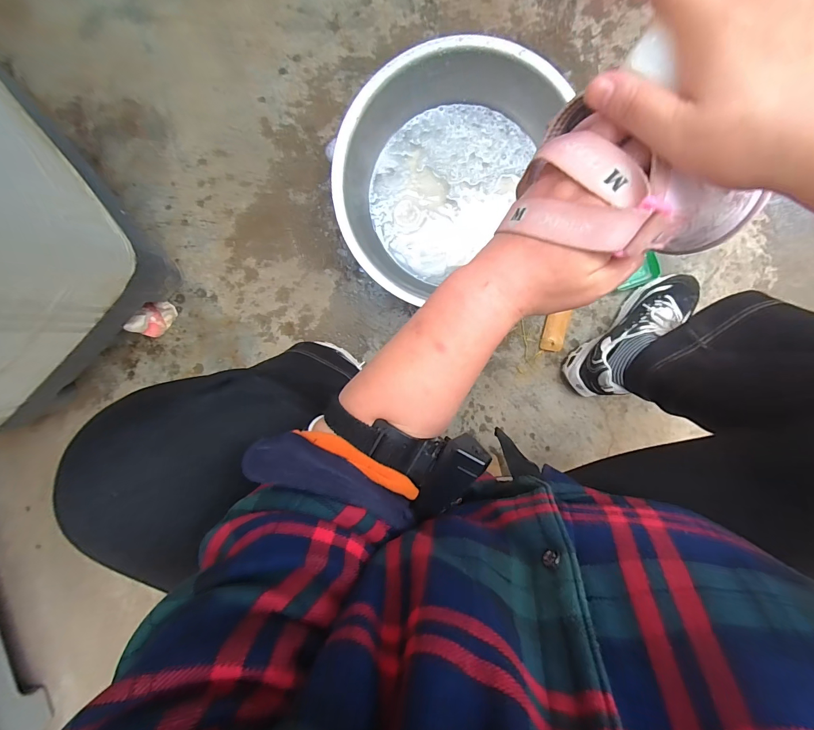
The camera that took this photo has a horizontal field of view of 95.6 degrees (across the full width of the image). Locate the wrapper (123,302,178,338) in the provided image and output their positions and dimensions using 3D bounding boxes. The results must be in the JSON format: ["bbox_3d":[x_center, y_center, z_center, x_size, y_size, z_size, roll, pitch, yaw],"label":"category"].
[{"bbox_3d":[-0.457,-0.082,0.661,0.041,0.056,0.070,42,96,-3],"label":"wrapper"}]

